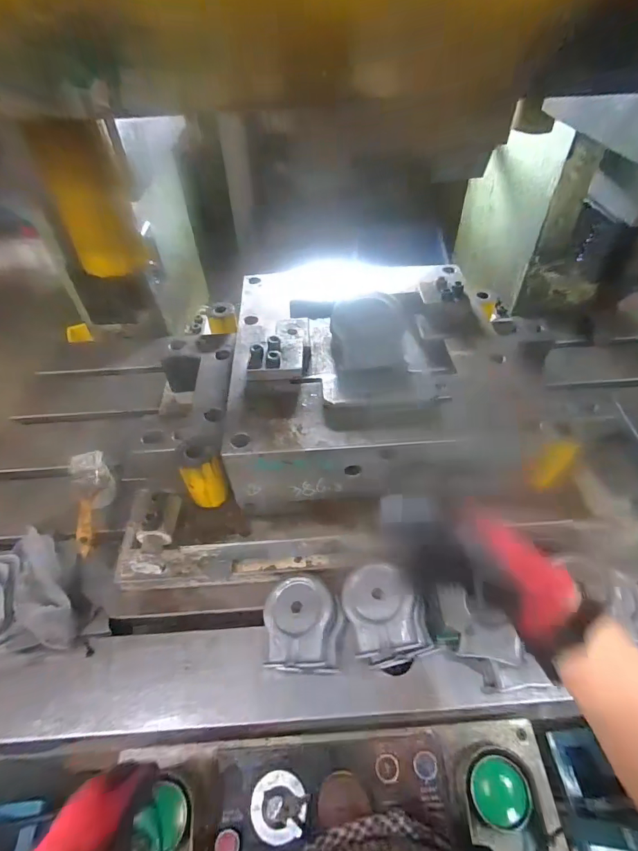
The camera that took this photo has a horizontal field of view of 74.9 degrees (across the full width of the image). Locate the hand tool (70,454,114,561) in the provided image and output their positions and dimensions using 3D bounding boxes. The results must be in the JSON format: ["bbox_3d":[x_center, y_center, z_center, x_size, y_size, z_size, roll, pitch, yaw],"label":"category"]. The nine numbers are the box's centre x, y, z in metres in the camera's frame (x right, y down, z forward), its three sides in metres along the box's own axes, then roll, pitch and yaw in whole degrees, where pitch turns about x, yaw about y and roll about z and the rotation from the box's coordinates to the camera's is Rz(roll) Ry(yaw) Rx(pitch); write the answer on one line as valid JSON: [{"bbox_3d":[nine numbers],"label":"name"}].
[{"bbox_3d":[-0.390,0.128,0.713,0.028,0.076,0.198,-27,55,17],"label":"hand tool"}]

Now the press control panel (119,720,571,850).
[{"bbox_3d":[0.022,0.462,0.514,0.524,0.062,0.134,-3,47,-2],"label":"press control panel"}]

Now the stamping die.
[{"bbox_3d":[0.065,-0.106,0.649,0.377,0.158,0.443,-3,47,0],"label":"stamping die"}]

